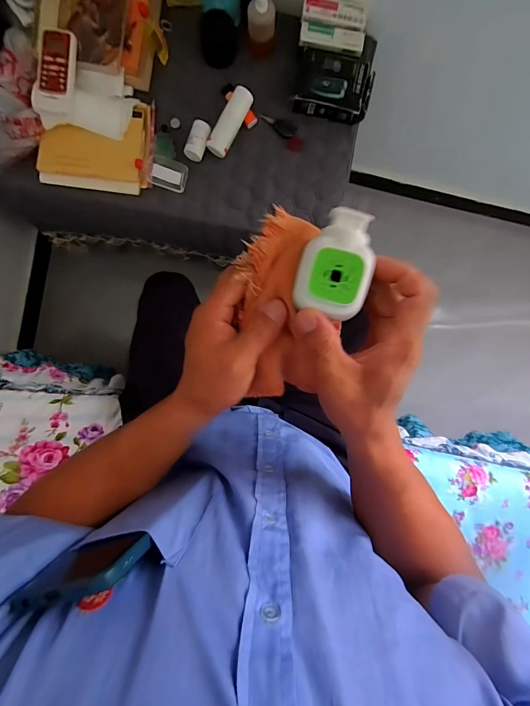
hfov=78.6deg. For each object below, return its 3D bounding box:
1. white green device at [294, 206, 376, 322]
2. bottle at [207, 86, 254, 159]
[{"bbox_3d":[0.052,-0.065,0.234,0.050,0.019,0.076,11,92,-5],"label":"white green device"},{"bbox_3d":[-0.063,-0.418,0.592,0.038,0.035,0.116,29,90,-5],"label":"bottle"}]

